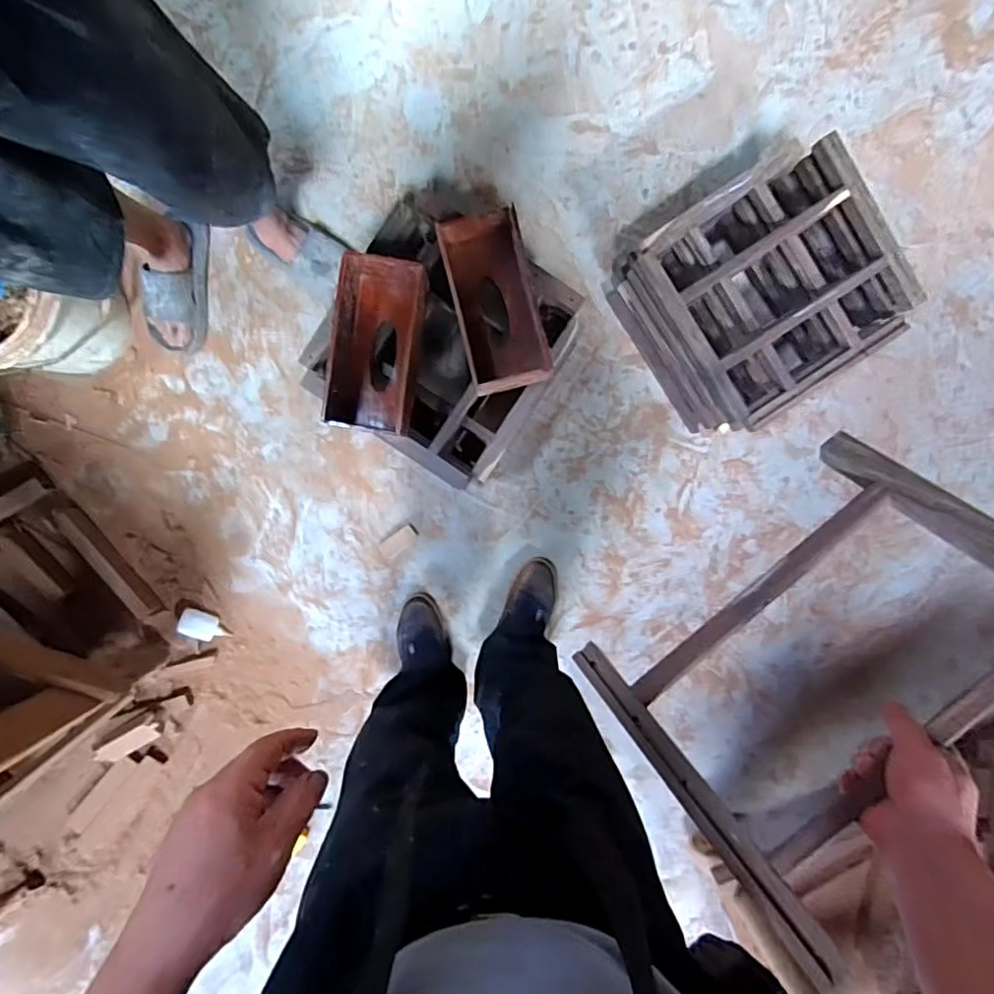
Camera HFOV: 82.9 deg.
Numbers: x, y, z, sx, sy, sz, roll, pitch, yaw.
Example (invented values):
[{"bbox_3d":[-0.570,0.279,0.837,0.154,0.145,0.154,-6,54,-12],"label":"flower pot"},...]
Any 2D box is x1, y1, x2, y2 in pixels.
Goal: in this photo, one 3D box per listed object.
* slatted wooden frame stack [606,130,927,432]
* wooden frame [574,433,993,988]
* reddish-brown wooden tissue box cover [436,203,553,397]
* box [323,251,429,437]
[{"bbox_3d":[0.483,-0.375,1.066,0.390,0.218,0.385,-32,95,2],"label":"slatted wooden frame stack"},{"bbox_3d":[0.310,0.151,0.524,0.387,0.308,0.035,-41,139,2],"label":"wooden frame"},{"bbox_3d":[-0.004,-0.312,0.918,0.123,0.117,0.274,-14,95,0],"label":"reddish-brown wooden tissue box cover"},{"bbox_3d":[-0.192,-0.244,0.924,0.136,0.099,0.265,7,95,-2],"label":"box"}]

